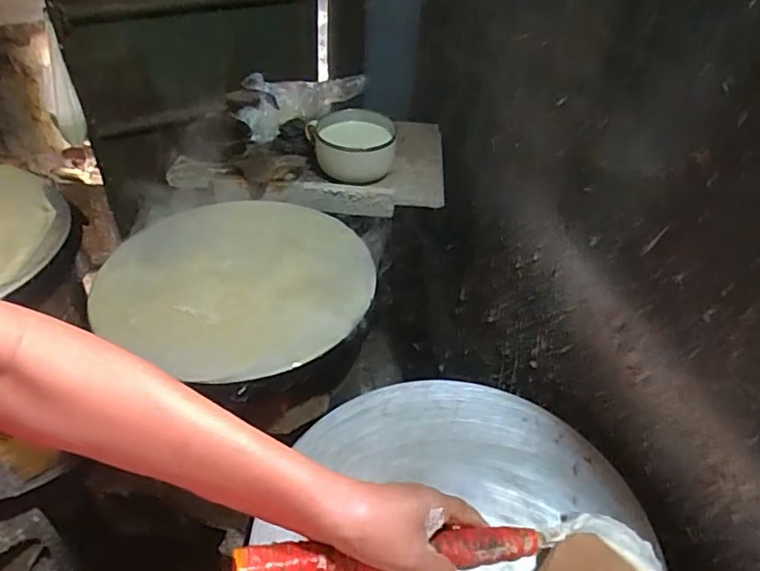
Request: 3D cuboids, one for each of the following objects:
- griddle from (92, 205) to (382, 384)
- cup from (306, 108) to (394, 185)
[{"bbox_3d":[-0.189,-0.013,0.776,0.343,0.027,0.337,22,46,18],"label":"griddle"},{"bbox_3d":[-0.048,-0.256,1.010,0.152,0.064,0.157,2,43,-2],"label":"cup"}]

